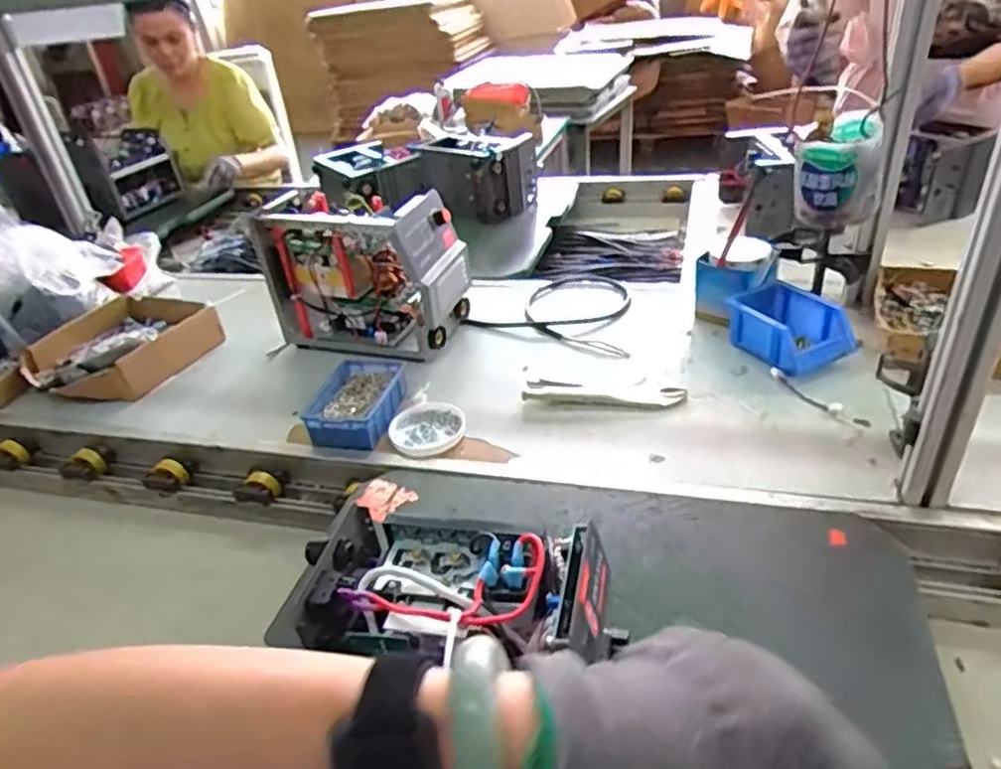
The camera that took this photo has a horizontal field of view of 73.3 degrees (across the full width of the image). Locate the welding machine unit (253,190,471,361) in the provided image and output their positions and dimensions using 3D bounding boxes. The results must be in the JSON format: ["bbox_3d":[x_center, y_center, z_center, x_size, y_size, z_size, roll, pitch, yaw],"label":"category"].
[{"bbox_3d":[-0.211,-0.170,1.076,0.294,0.225,0.144,8,37,23],"label":"welding machine unit"}]

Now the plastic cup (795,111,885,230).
[{"bbox_3d":[0.265,-0.167,0.530,0.060,0.071,0.062,12,38,27],"label":"plastic cup"}]

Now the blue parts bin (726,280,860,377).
[{"bbox_3d":[0.408,-0.077,0.952,0.119,0.067,0.158,-23,37,-22],"label":"blue parts bin"}]

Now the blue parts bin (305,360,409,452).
[{"bbox_3d":[-0.197,0.028,0.933,0.107,0.051,0.146,0,34,12],"label":"blue parts bin"}]

